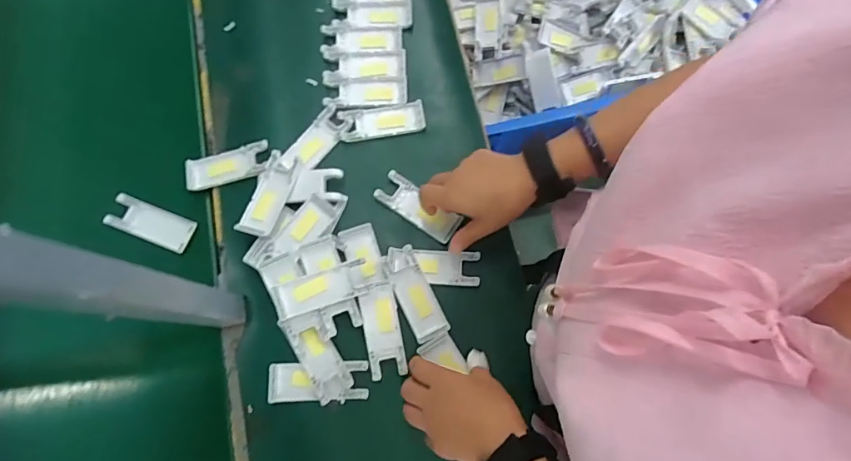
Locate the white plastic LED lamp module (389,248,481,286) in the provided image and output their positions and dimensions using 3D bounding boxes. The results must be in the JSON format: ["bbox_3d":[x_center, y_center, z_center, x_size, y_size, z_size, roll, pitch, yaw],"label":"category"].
[{"bbox_3d":[0.010,0.041,0.534,0.104,0.010,0.039,4,76,-1],"label":"white plastic LED lamp module"}]

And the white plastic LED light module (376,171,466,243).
[{"bbox_3d":[-0.010,-0.027,0.555,0.103,0.010,0.039,36,78,10],"label":"white plastic LED light module"}]

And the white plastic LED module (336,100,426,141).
[{"bbox_3d":[-0.054,-0.139,0.586,0.105,0.004,0.043,-7,76,-4],"label":"white plastic LED module"}]

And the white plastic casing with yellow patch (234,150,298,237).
[{"bbox_3d":[-0.180,-0.043,0.536,0.040,0.009,0.103,18,67,4],"label":"white plastic casing with yellow patch"}]

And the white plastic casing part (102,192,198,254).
[{"bbox_3d":[-0.336,-0.010,0.566,0.106,0.008,0.044,21,76,3],"label":"white plastic casing part"}]

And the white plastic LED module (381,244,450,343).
[{"bbox_3d":[-0.012,0.071,0.522,0.038,0.014,0.104,-26,78,-8],"label":"white plastic LED module"}]

